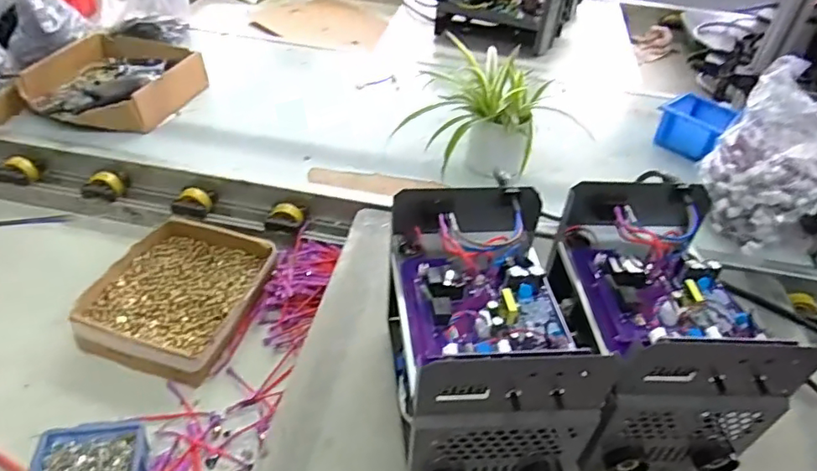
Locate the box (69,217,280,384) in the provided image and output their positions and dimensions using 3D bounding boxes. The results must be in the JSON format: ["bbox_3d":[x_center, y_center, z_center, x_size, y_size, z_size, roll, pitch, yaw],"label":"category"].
[{"bbox_3d":[-0.302,0.073,0.741,0.197,0.046,0.232,13,41,8],"label":"box"}]

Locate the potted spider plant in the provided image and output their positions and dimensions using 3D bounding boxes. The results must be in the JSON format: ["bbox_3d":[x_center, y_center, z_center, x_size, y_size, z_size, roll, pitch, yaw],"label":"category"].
[{"bbox_3d":[0.109,-0.175,0.875,0.197,0.148,0.181,-19,47,-26],"label":"potted spider plant"}]

